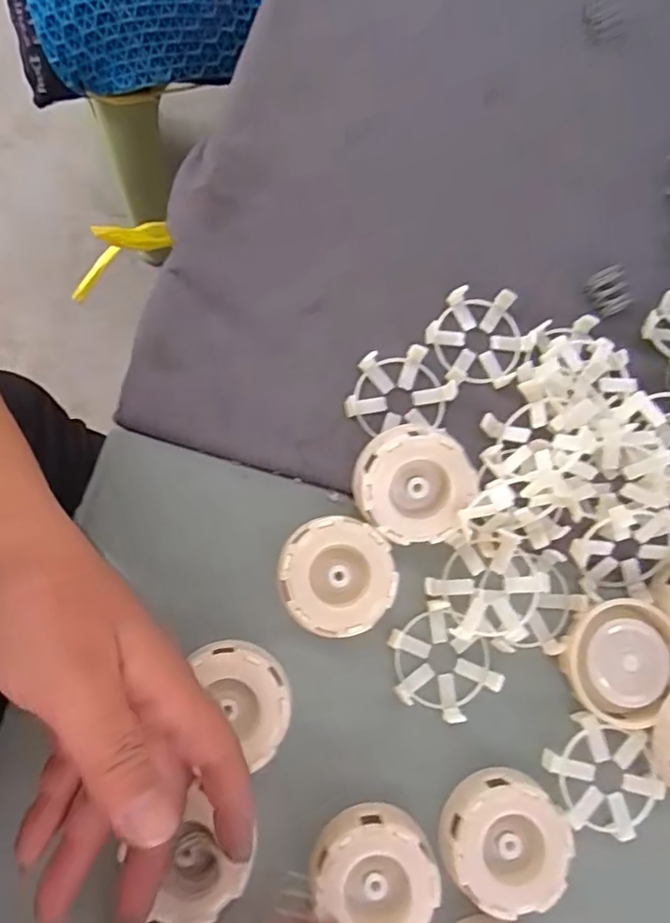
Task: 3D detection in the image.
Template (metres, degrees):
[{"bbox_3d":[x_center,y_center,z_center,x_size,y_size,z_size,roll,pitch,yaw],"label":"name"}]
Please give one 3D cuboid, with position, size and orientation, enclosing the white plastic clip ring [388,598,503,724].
[{"bbox_3d":[0.056,0.109,0.324,0.053,0.011,0.056,1,79,-5],"label":"white plastic clip ring"}]

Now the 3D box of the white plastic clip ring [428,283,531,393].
[{"bbox_3d":[0.084,-0.071,0.354,0.056,0.014,0.060,1,79,-5],"label":"white plastic clip ring"}]

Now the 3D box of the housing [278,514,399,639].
[{"bbox_3d":[0.001,0.061,0.323,0.059,0.017,0.059,1,79,-5],"label":"housing"}]

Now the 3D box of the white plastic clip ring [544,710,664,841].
[{"bbox_3d":[0.139,0.163,0.314,0.056,0.010,0.054,1,79,-5],"label":"white plastic clip ring"}]

